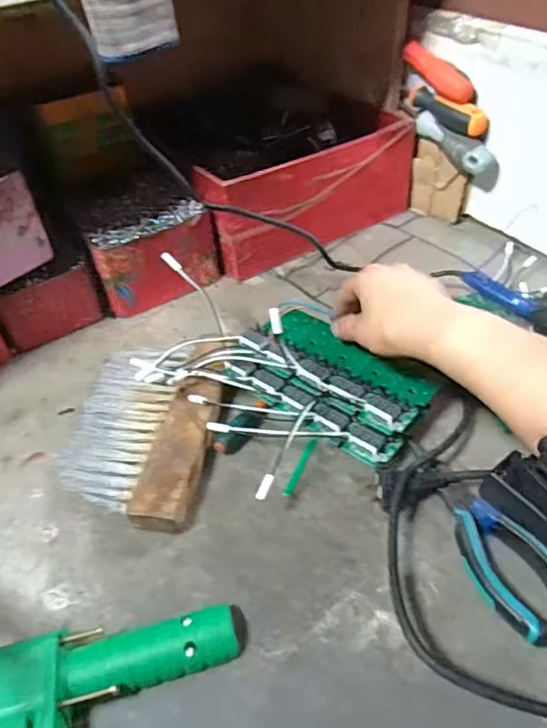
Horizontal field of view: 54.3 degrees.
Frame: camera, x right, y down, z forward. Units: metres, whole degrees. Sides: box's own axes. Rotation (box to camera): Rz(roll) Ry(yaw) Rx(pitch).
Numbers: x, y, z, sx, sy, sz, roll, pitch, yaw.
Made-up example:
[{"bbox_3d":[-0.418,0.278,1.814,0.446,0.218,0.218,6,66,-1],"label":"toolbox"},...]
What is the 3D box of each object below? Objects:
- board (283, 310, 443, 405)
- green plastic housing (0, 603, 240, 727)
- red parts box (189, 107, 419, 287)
[{"bbox_3d":[0.066,-0.008,0.455,0.152,0.013,0.044,32,55,30],"label":"board"},{"bbox_3d":[-0.088,0.196,0.292,0.147,0.031,0.110,-16,45,-10],"label":"green plastic housing"},{"bbox_3d":[0.023,-0.224,0.650,0.258,0.115,0.149,-27,48,-20],"label":"red parts box"}]

